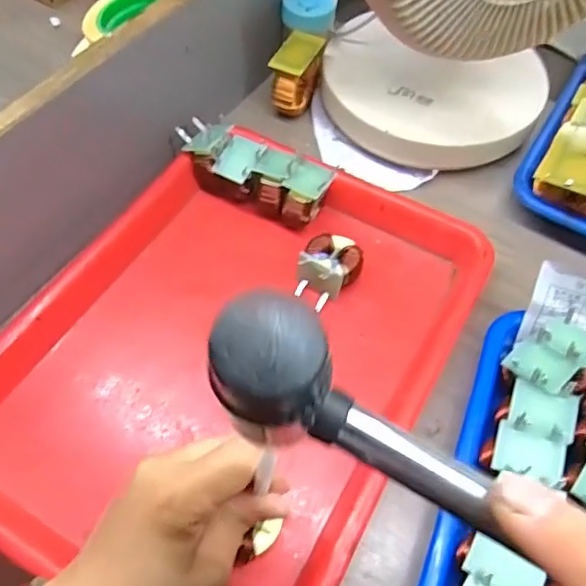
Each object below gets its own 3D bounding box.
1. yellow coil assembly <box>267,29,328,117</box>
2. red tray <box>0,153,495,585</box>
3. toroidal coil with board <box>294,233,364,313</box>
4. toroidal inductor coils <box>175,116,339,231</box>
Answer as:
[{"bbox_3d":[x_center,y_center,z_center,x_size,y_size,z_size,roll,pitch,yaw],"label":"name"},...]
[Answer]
[{"bbox_3d":[0.003,-0.191,0.503,0.031,0.057,0.052,24,60,13],"label":"yellow coil assembly"},{"bbox_3d":[-0.039,0.033,0.374,0.256,0.047,0.336,27,60,14],"label":"red tray"},{"bbox_3d":[0.025,-0.021,0.409,0.040,0.029,0.053,37,63,19],"label":"toroidal coil with board"},{"bbox_3d":[-0.032,-0.096,0.442,0.126,0.038,0.044,27,60,14],"label":"toroidal inductor coils"}]

